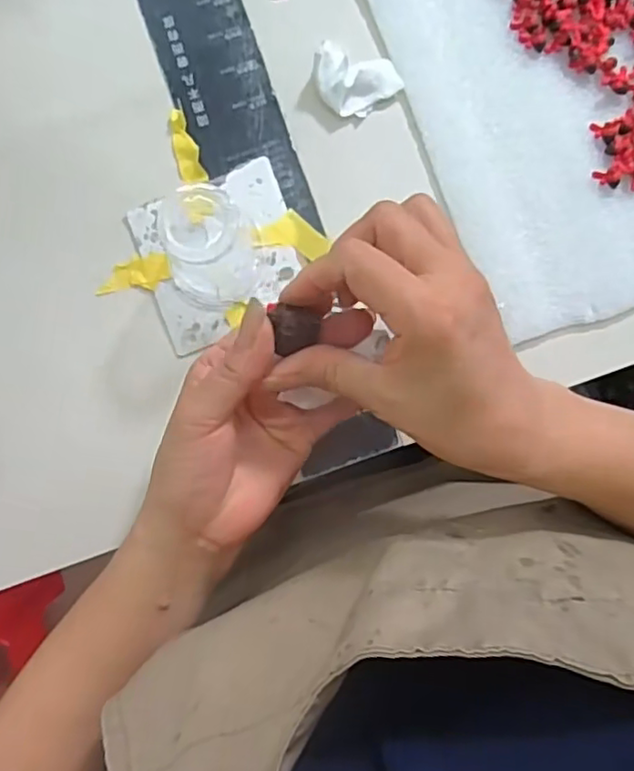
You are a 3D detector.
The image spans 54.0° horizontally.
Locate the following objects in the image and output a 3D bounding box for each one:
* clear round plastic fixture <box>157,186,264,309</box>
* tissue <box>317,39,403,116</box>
[{"bbox_3d":[-0.061,-0.076,0.334,0.052,0.062,0.055,0,87,2],"label":"clear round plastic fixture"},{"bbox_3d":[0.021,-0.175,0.358,0.051,0.017,0.037,25,88,4],"label":"tissue"}]

